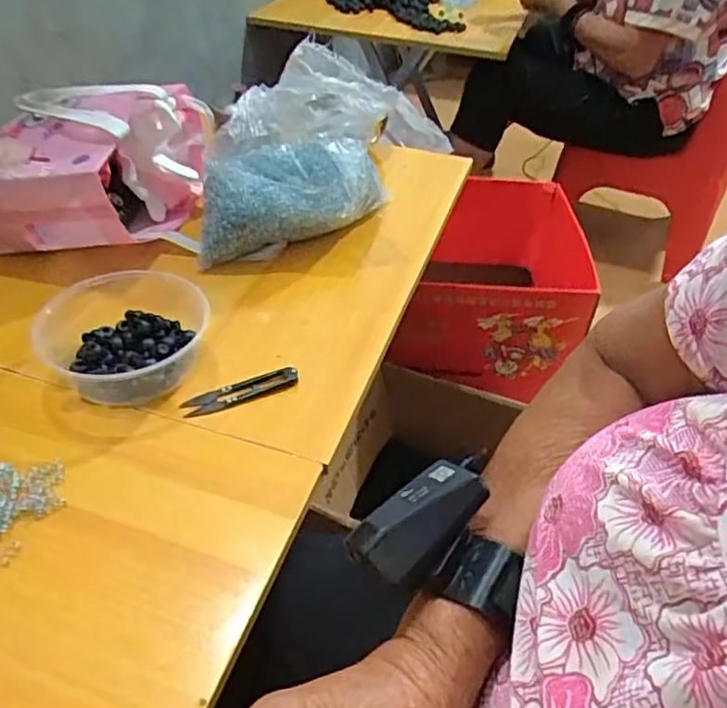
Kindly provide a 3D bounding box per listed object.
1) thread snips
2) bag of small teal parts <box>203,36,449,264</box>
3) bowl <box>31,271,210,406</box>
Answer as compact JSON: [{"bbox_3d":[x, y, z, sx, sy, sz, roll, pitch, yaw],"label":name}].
[{"bbox_3d":[-0.106,0.033,0.556,0.101,0.009,0.021,-15,45,-19],"label":"thread snips"},{"bbox_3d":[-0.050,-0.212,0.687,0.250,0.204,0.090,-8,44,-13],"label":"bag of small teal parts"},{"bbox_3d":[-0.212,-0.016,0.562,0.146,0.064,0.137,-3,43,-7],"label":"bowl"}]

